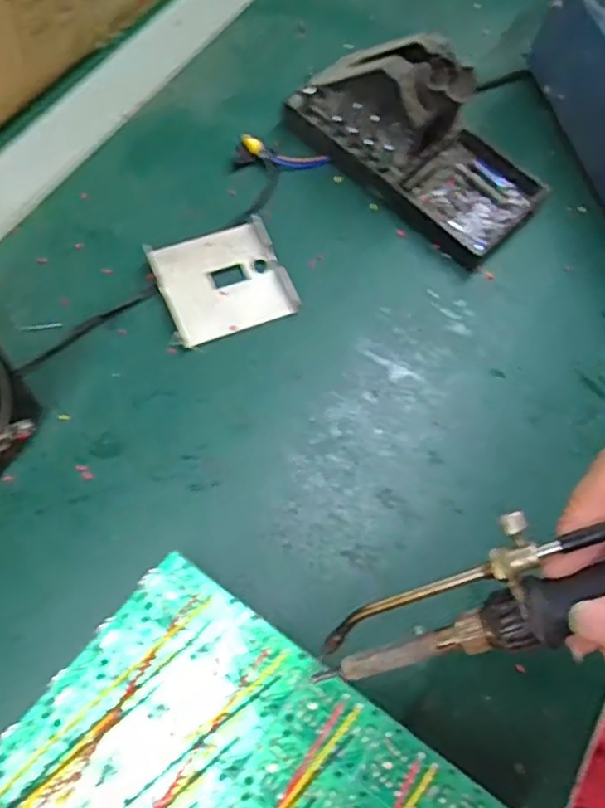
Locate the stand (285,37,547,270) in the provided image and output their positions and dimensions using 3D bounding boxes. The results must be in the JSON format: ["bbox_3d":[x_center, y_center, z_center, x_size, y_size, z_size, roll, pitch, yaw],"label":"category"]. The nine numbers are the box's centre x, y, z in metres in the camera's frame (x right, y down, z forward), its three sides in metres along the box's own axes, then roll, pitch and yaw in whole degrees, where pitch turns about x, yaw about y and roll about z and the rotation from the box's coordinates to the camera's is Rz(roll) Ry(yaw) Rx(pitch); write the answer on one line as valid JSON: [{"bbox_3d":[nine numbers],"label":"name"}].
[{"bbox_3d":[0.073,-0.169,0.382,0.159,0.070,0.078,41,70,14],"label":"stand"}]

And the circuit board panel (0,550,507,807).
[{"bbox_3d":[-0.013,0.148,0.233,0.181,0.006,0.103,34,68,11],"label":"circuit board panel"}]

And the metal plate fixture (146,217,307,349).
[{"bbox_3d":[-0.045,-0.071,0.364,0.071,0.013,0.063,-22,69,-13],"label":"metal plate fixture"}]

